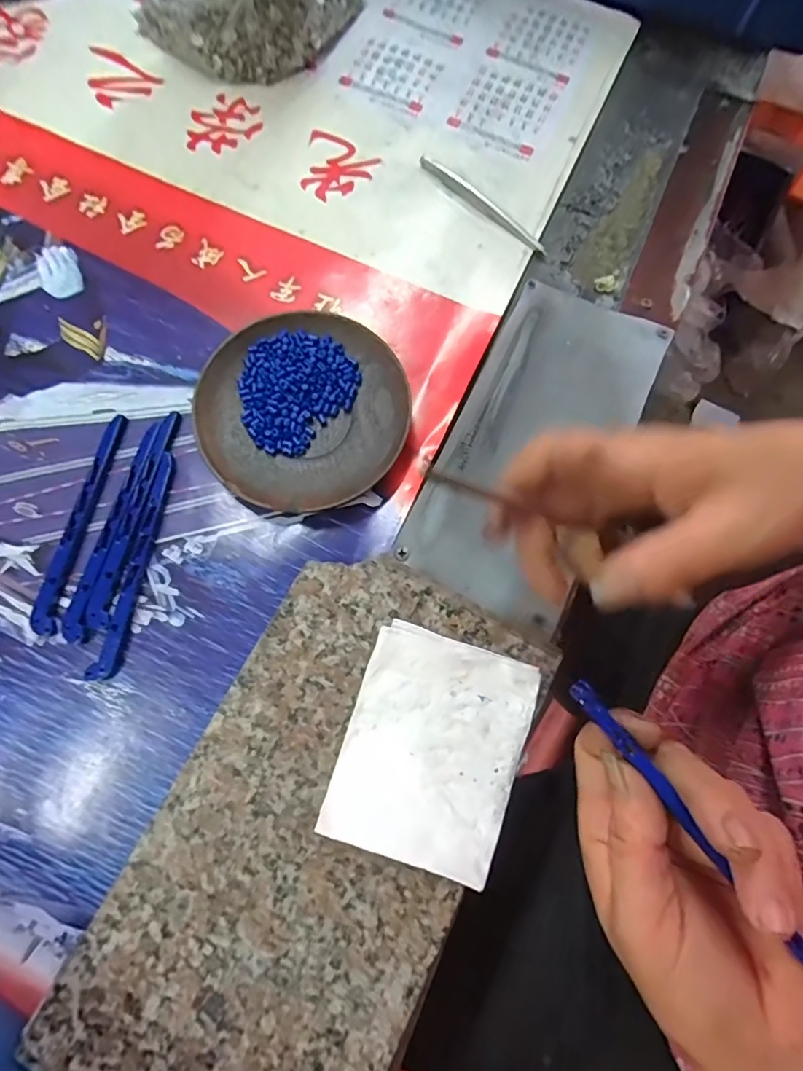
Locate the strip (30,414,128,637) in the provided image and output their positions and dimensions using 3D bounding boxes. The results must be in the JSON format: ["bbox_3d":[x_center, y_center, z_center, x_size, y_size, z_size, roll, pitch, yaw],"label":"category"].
[{"bbox_3d":[-0.170,-0.008,0.277,0.011,0.006,0.120,12,75,1],"label":"strip"}]

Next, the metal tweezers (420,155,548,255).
[{"bbox_3d":[0.051,-0.212,0.333,0.102,0.006,0.008,42,78,9],"label":"metal tweezers"}]

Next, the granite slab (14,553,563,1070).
[{"bbox_3d":[-0.035,0.132,0.236,0.132,0.024,0.242,28,76,6],"label":"granite slab"}]

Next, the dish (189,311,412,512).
[{"bbox_3d":[-0.055,-0.069,0.290,0.111,0.015,0.112,0,75,-2],"label":"dish"}]

